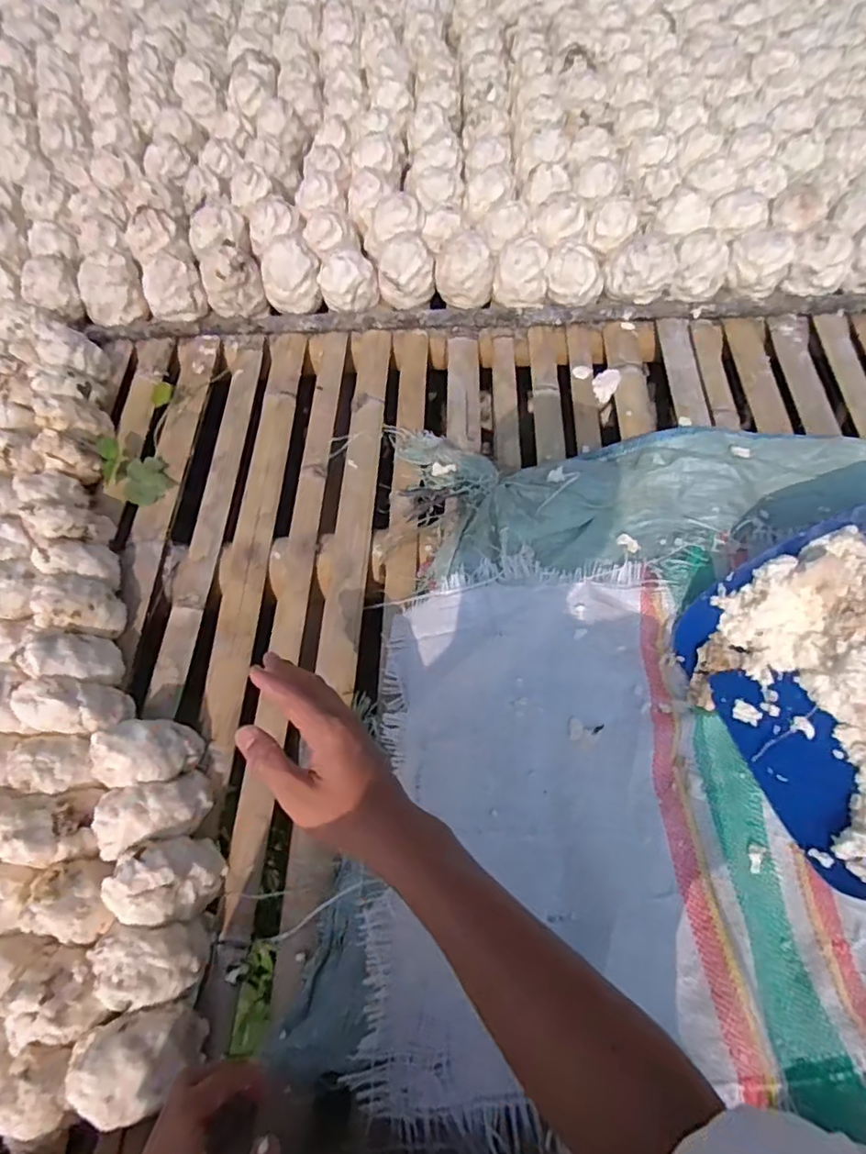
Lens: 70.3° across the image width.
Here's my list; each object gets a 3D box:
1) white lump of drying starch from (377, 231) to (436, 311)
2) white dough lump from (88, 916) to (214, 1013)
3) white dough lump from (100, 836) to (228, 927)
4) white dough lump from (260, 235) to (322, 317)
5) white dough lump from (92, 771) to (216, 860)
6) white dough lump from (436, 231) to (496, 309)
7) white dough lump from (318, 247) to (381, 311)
[{"bbox_3d":[-0.040,-0.450,0.906,0.083,0.079,0.072,-3,64,0],"label":"white lump of drying starch"},{"bbox_3d":[-0.227,0.311,0.497,0.076,0.069,0.055,-2,64,0],"label":"white dough lump"},{"bbox_3d":[-0.230,0.259,0.527,0.078,0.069,0.065,-2,64,0],"label":"white dough lump"},{"bbox_3d":[-0.208,-0.440,0.902,0.086,0.082,0.071,-16,65,-6],"label":"white dough lump"},{"bbox_3d":[-0.252,0.213,0.558,0.080,0.064,0.055,-18,65,-7],"label":"white dough lump"},{"bbox_3d":[0.049,-0.450,0.903,0.082,0.083,0.079,-1,64,1],"label":"white dough lump"},{"bbox_3d":[-0.124,-0.432,0.901,0.085,0.078,0.064,-7,64,-2],"label":"white dough lump"}]

